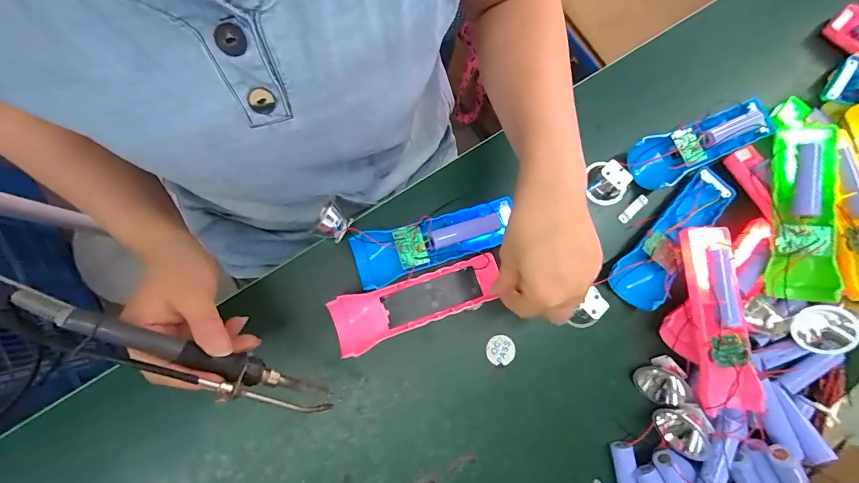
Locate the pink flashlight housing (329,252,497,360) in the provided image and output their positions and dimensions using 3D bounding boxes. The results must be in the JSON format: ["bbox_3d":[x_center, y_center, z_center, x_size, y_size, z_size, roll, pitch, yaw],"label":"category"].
[{"bbox_3d":[-0.011,0.054,0.340,0.152,0.022,0.046,-19,76,-8],"label":"pink flashlight housing"}]

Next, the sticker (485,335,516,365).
[{"bbox_3d":[0.067,0.102,0.353,0.027,0.004,0.026,1,80,-4],"label":"sticker"}]

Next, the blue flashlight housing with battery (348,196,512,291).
[{"bbox_3d":[0.005,0.000,0.346,0.151,0.026,0.046,-16,82,-7],"label":"blue flashlight housing with battery"}]

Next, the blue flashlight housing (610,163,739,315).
[{"bbox_3d":[0.235,-0.003,0.370,0.045,0.035,0.155,41,78,10],"label":"blue flashlight housing"}]

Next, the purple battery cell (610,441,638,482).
[{"bbox_3d":[0.172,0.211,0.326,0.015,0.016,0.068,-5,81,-5],"label":"purple battery cell"}]

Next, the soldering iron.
[{"bbox_3d":[-0.158,0.080,0.250,0.194,0.026,0.024,28,74,-25],"label":"soldering iron"}]

